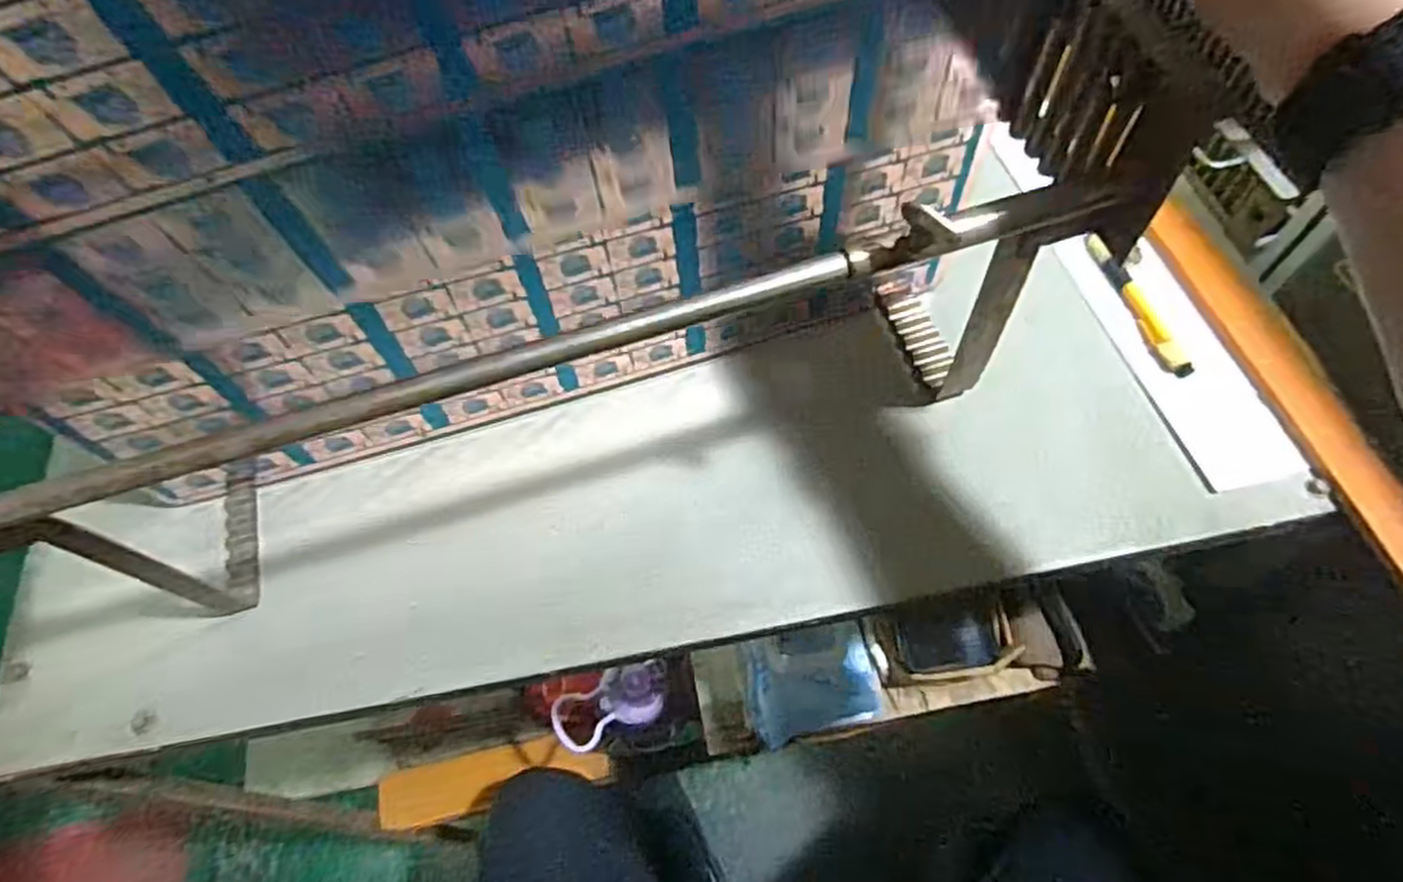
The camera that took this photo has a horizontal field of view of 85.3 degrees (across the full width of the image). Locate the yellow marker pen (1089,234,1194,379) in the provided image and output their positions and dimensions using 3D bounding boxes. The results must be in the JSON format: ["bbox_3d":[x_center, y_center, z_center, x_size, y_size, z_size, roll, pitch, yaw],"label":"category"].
[{"bbox_3d":[0.287,-0.092,0.503,0.013,0.015,0.116,-14,62,-4],"label":"yellow marker pen"}]

